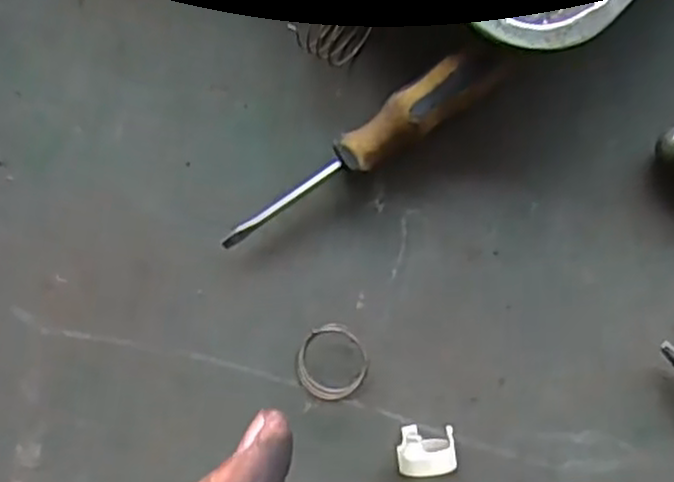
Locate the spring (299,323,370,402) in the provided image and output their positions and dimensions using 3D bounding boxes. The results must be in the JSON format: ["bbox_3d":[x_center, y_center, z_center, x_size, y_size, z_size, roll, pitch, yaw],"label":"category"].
[{"bbox_3d":[-0.002,0.060,0.376,0.033,0.019,0.035,0,89,6],"label":"spring"}]

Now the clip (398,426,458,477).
[{"bbox_3d":[0.043,0.100,0.367,0.027,0.024,0.019,-8,88,6],"label":"clip"}]

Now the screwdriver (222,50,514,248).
[{"bbox_3d":[0.012,-0.045,0.371,0.156,0.030,0.023,-33,86,5],"label":"screwdriver"}]

